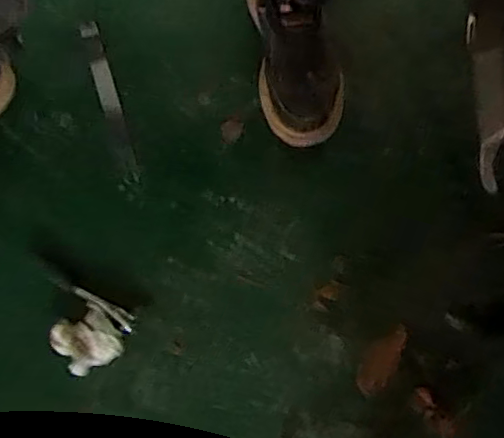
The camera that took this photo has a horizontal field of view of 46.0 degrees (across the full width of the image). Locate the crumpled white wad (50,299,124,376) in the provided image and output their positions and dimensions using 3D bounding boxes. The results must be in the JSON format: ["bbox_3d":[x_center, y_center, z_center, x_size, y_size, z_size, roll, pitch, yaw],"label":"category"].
[{"bbox_3d":[-0.178,0.132,0.644,0.062,0.049,0.065,-33,78,-10],"label":"crumpled white wad"}]

